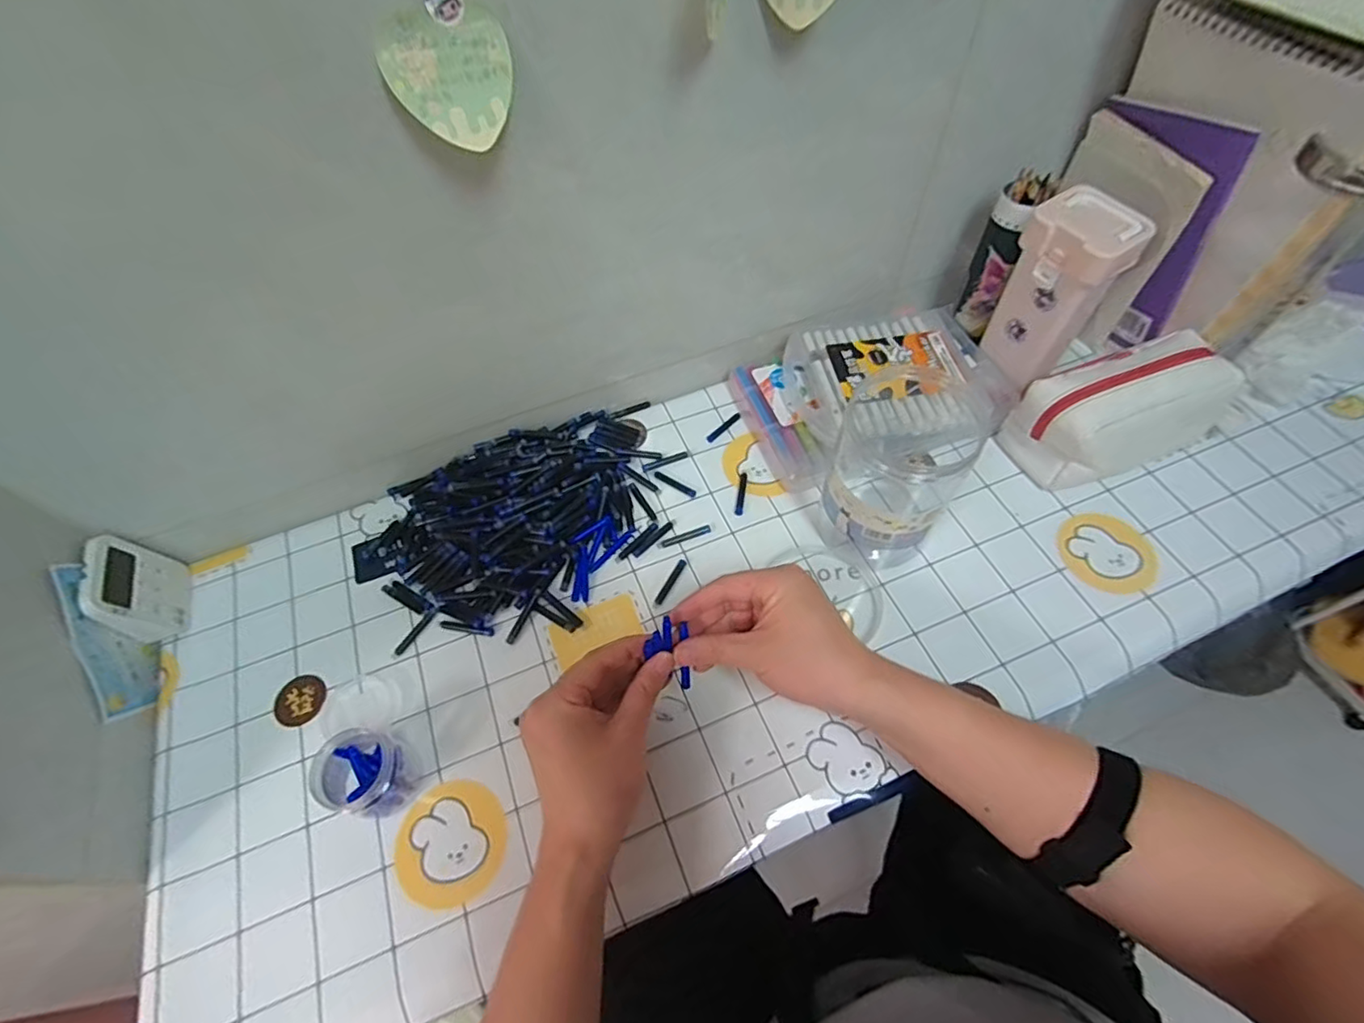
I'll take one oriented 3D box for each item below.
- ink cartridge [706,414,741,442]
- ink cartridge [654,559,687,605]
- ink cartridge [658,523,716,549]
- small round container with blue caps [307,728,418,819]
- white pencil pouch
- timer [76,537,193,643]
[{"bbox_3d":[0.043,-0.086,0.606,0.046,0.004,0.008,-40,66,-20],"label":"ink cartridge"},{"bbox_3d":[-0.010,0.061,0.518,0.007,0.009,0.047,27,63,16],"label":"ink cartridge"},{"bbox_3d":[0.004,0.022,0.545,0.055,0.006,0.008,-18,60,-9],"label":"ink cartridge"},{"bbox_3d":[-0.224,0.186,0.420,0.057,0.051,0.052,21,62,13],"label":"small round container with blue caps"},{"bbox_3d":[0.414,-0.097,0.549,0.198,0.088,0.090,-21,61,-11],"label":"white pencil pouch"},{"bbox_3d":[-0.451,0.062,0.493,0.024,0.078,0.077,-20,60,-10],"label":"timer"}]

